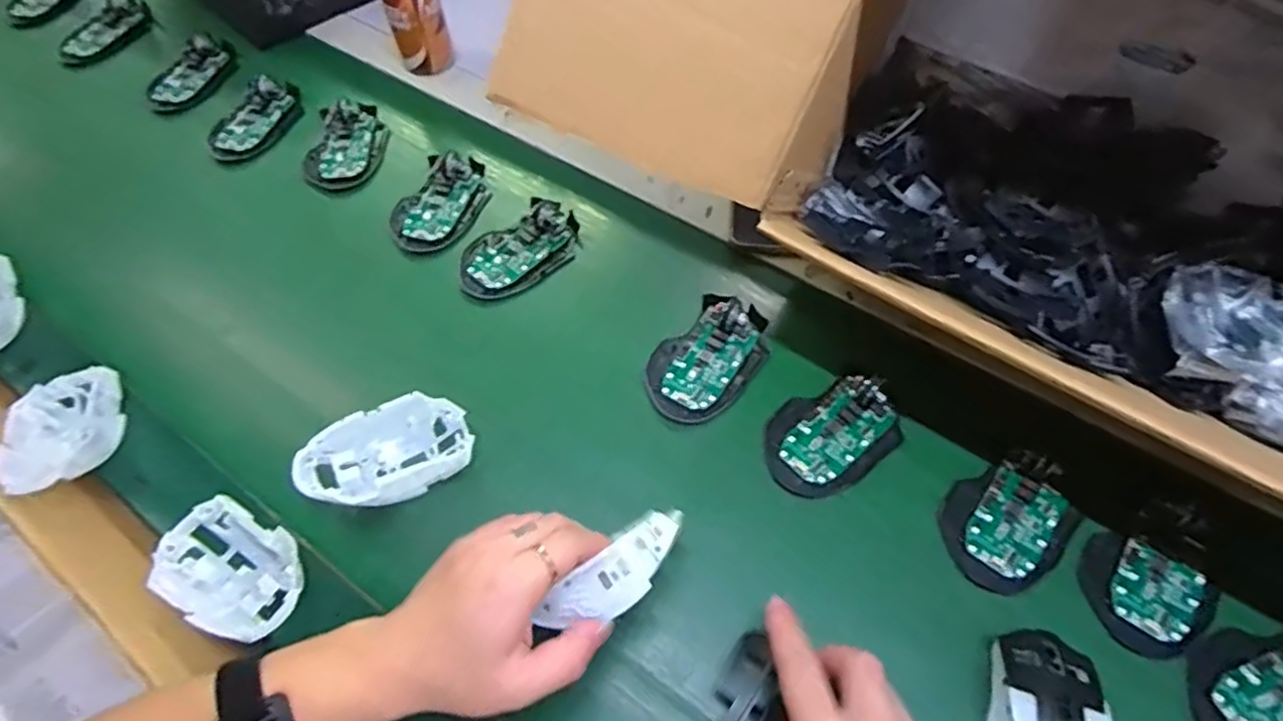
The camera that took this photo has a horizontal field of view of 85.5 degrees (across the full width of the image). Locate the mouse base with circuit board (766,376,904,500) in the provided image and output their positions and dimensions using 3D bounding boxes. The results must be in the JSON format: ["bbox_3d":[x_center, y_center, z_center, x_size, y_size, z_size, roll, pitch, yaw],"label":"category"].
[{"bbox_3d":[0.137,0.052,0.500,0.101,0.015,0.072,-34,63,-19],"label":"mouse base with circuit board"}]

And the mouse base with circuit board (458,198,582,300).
[{"bbox_3d":[-0.106,-0.098,0.602,0.112,0.018,0.069,-31,62,-18],"label":"mouse base with circuit board"}]

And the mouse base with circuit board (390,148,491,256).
[{"bbox_3d":[-0.183,-0.147,0.632,0.072,0.023,0.110,23,60,15],"label":"mouse base with circuit board"}]

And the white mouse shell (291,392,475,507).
[{"bbox_3d":[-0.179,0.063,0.486,0.111,0.031,0.064,-23,60,-13],"label":"white mouse shell"}]

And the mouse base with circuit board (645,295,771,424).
[{"bbox_3d":[0.053,-0.005,0.535,0.072,0.023,0.115,36,65,22],"label":"mouse base with circuit board"}]

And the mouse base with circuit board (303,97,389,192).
[{"bbox_3d":[-0.292,-0.217,0.684,0.069,0.022,0.114,3,57,3],"label":"mouse base with circuit board"}]

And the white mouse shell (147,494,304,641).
[{"bbox_3d":[-0.260,0.137,0.446,0.110,0.037,0.067,24,61,16],"label":"white mouse shell"}]

